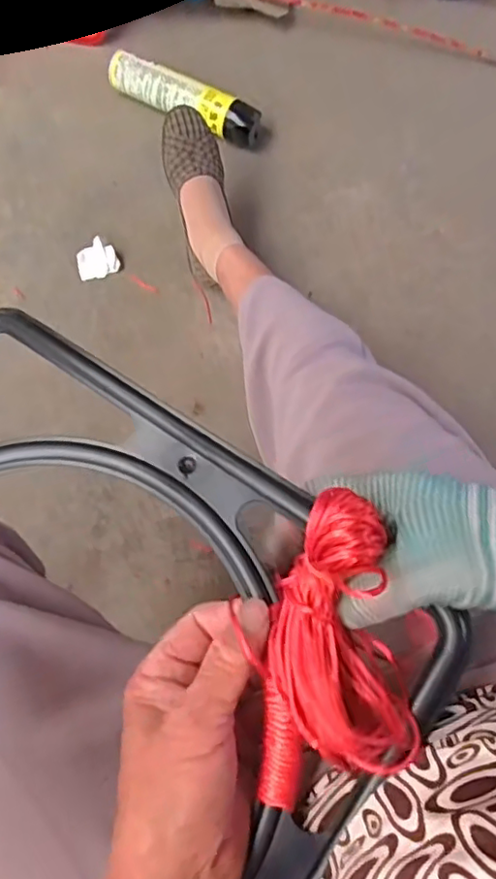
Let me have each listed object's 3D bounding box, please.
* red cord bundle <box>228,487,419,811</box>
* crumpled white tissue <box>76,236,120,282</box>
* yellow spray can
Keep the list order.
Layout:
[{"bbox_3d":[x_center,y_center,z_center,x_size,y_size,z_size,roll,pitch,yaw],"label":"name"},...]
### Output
[{"bbox_3d":[0.040,0.093,0.269,0.063,0.043,0.134,2,95,0],"label":"red cord bundle"},{"bbox_3d":[-0.240,-0.284,0.945,0.064,0.024,0.058,-23,71,-7],"label":"crumpled white tissue"},{"bbox_3d":[-0.109,-0.571,1.011,0.276,0.070,0.058,25,74,9],"label":"yellow spray can"}]

